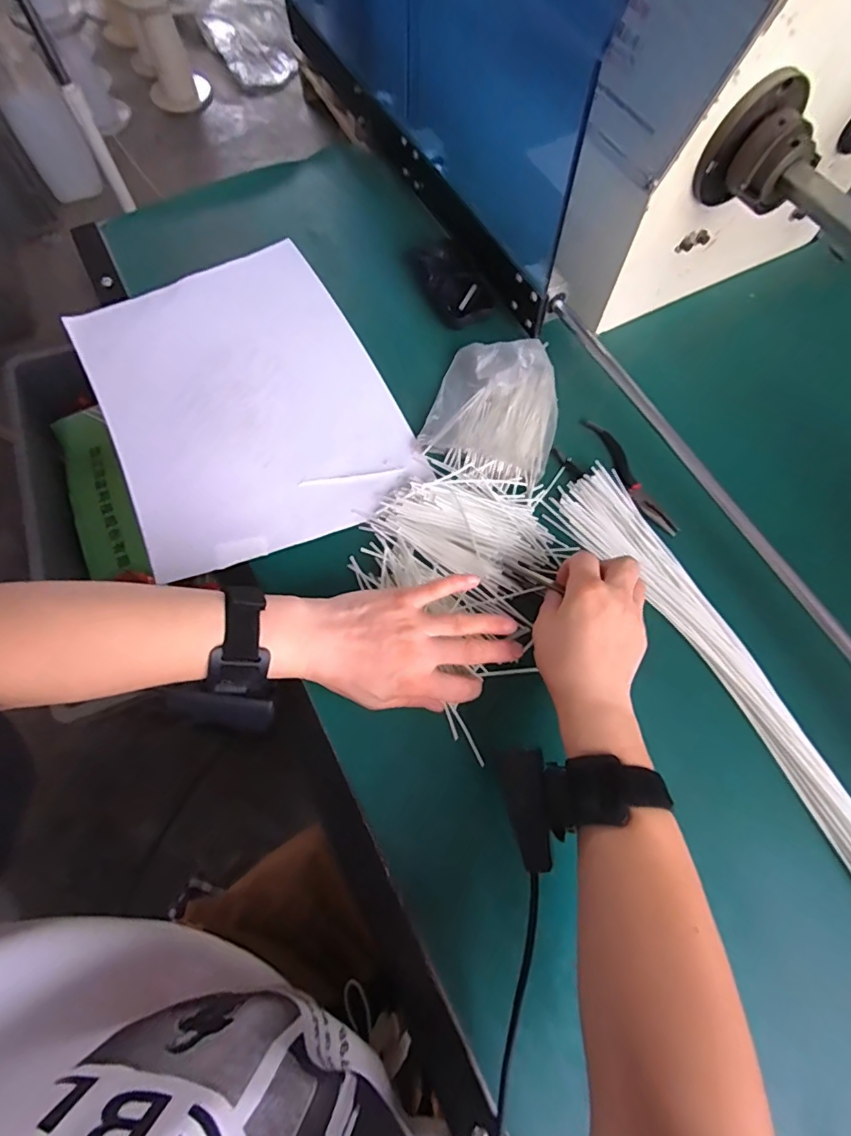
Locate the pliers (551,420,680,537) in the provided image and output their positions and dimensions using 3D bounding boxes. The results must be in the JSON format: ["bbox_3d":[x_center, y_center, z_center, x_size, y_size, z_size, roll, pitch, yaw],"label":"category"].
[{"bbox_3d":[0.170,-0.078,0.457,0.060,0.012,0.130,-32,72,-13],"label":"pliers"}]

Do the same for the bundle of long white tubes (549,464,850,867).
[{"bbox_3d":[0.269,0.146,0.374,0.076,0.034,0.544,-30,71,-13],"label":"bundle of long white tubes"}]

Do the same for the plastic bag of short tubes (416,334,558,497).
[{"bbox_3d":[0.066,-0.150,0.475,0.117,0.035,0.134,17,68,6],"label":"plastic bag of short tubes"}]

